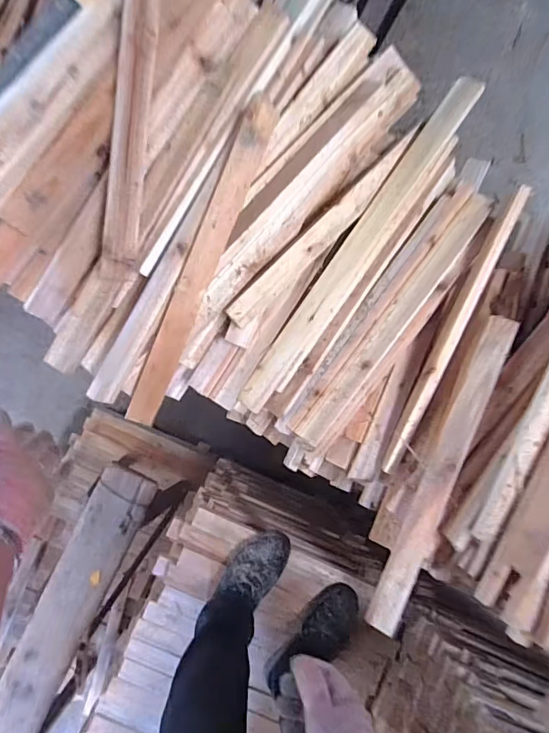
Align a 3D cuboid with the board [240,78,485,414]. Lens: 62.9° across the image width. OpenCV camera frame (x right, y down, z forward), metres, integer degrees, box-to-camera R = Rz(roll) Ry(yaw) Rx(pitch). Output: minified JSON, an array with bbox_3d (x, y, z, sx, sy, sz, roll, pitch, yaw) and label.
[{"bbox_3d":[0.128,-0.184,0.719,0.047,0.019,0.598,36,95,13],"label":"board"}]

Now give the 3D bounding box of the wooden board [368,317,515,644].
[{"bbox_3d":[0.255,0.158,0.672,0.046,0.024,0.487,24,87,-1],"label":"wooden board"}]

